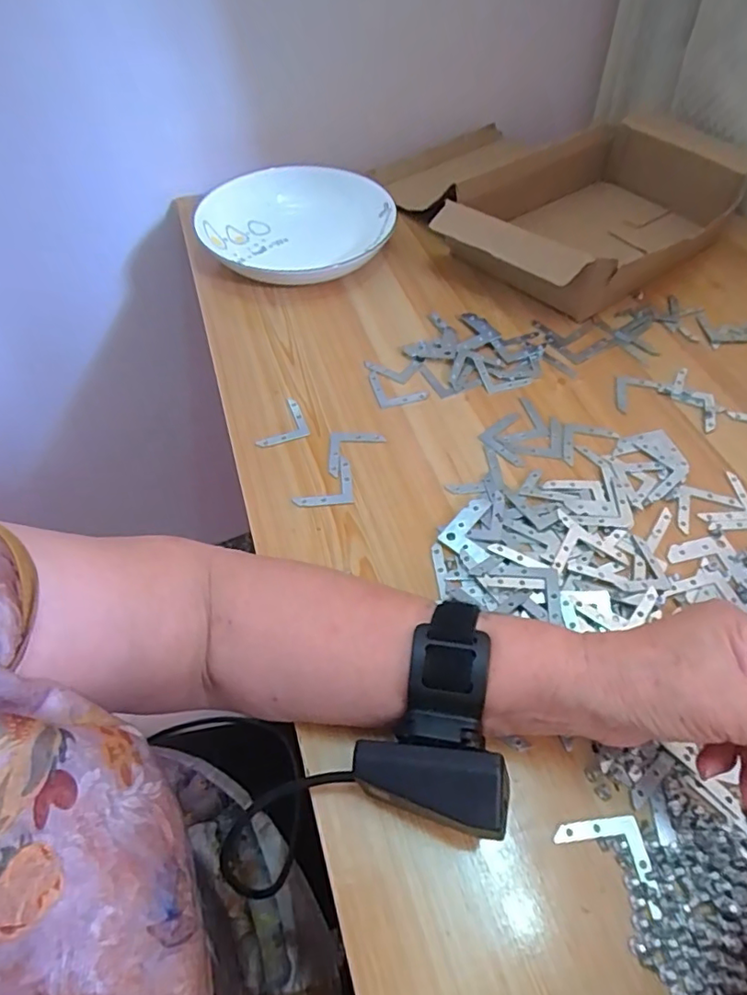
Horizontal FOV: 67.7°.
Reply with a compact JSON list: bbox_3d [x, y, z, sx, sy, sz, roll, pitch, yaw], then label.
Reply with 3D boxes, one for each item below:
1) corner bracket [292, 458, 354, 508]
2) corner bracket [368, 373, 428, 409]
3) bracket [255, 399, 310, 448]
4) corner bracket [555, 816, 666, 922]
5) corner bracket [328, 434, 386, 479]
[{"bbox_3d":[-0.037,-0.011,0.404,0.042,0.004,0.041,-5,50,-4],"label":"corner bracket"},{"bbox_3d":[0.021,-0.092,0.470,0.042,0.004,0.041,-11,51,-8],"label":"corner bracket"},{"bbox_3d":[-0.066,-0.056,0.437,0.032,0.005,0.050,20,53,16],"label":"bracket"},{"bbox_3d":[0.112,0.177,0.266,0.041,0.004,0.040,-5,50,-4],"label":"corner bracket"},{"bbox_3d":[-0.013,-0.033,0.419,0.041,0.004,0.043,2,50,2],"label":"corner bracket"}]

